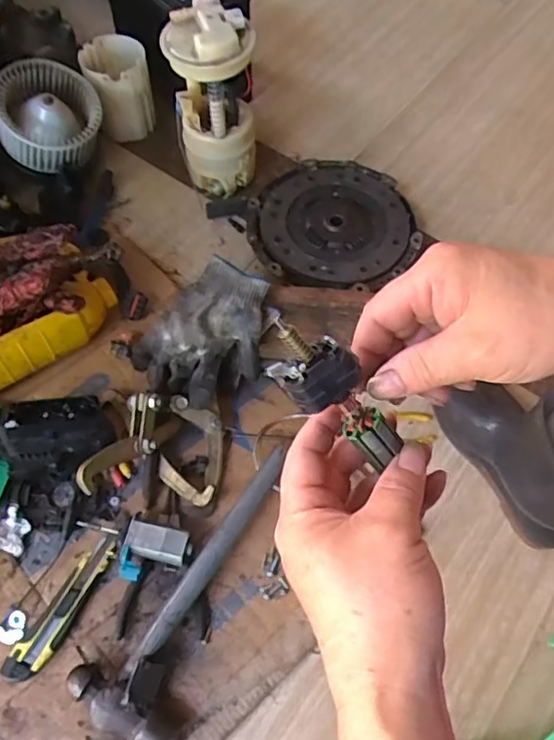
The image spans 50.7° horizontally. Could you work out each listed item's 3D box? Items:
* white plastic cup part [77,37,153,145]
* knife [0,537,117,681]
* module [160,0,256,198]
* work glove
[{"bbox_3d":[-0.253,-0.448,0.948,0.098,0.122,0.112,-18,64,-11],"label":"white plastic cup part"},{"bbox_3d":[-0.227,0.253,0.624,0.036,0.025,0.157,28,66,12],"label":"knife"},{"bbox_3d":[-0.091,-0.376,0.847,0.116,0.247,0.115,-5,62,-4],"label":"module"},{"bbox_3d":[-0.078,-0.037,0.732,0.139,0.073,0.182,41,69,17],"label":"work glove"}]

